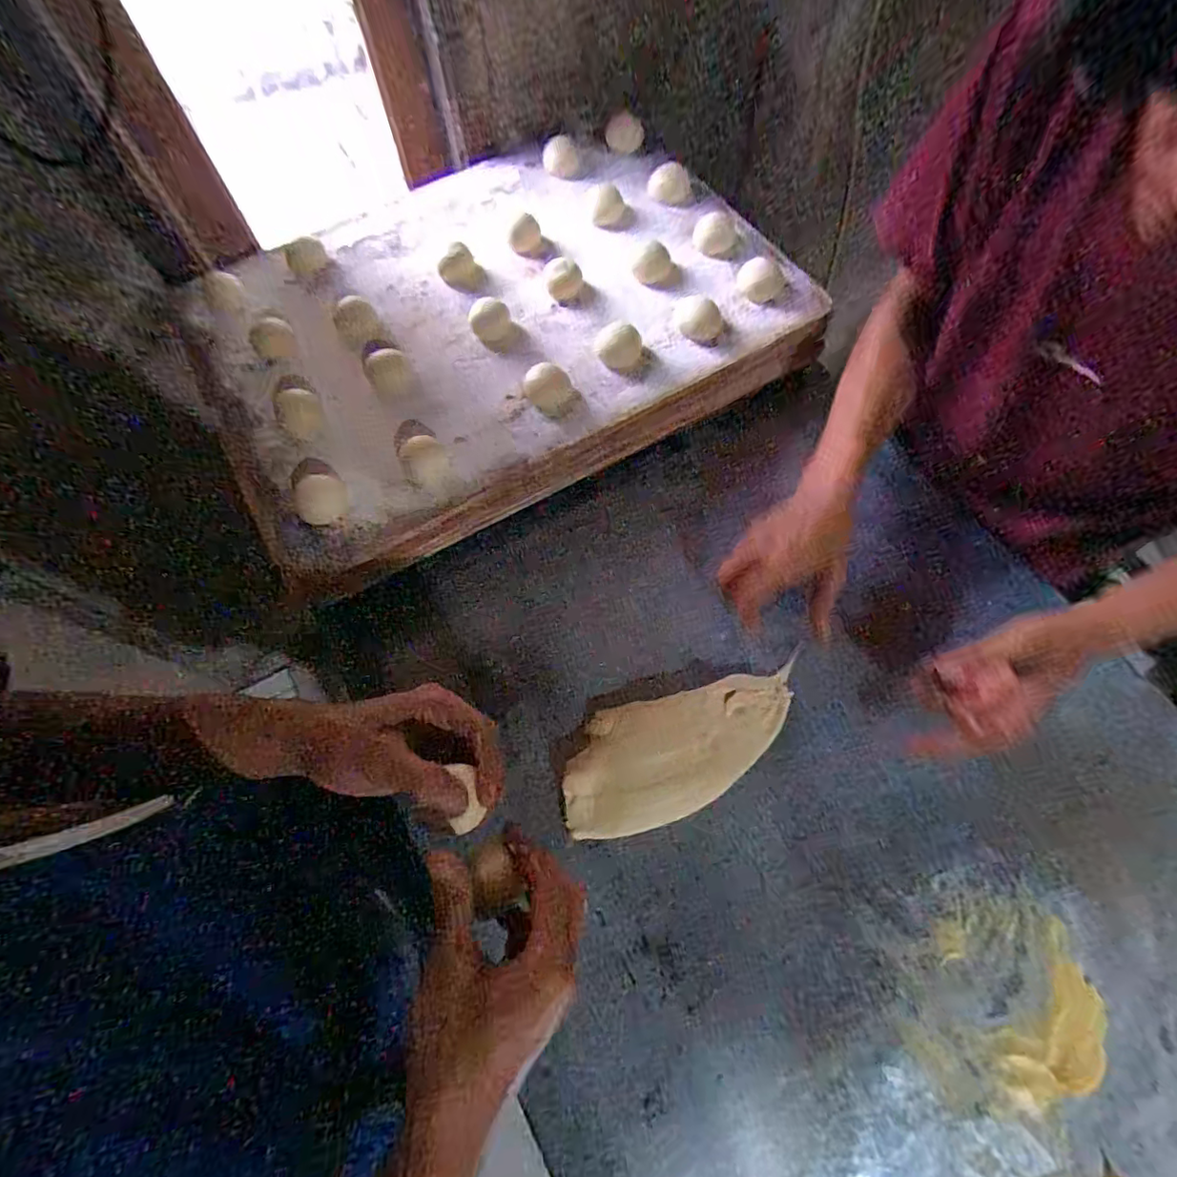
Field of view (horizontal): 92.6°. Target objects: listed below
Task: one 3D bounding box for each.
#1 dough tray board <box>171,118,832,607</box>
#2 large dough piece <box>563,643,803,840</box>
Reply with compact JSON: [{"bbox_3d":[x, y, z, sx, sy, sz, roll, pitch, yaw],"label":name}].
[{"bbox_3d":[-0.107,-0.302,0.611,0.595,0.065,0.456,-29,69,-11],"label":"dough tray board"},{"bbox_3d":[0.082,0.134,0.468,0.212,0.028,0.099,-13,69,-7],"label":"large dough piece"}]

